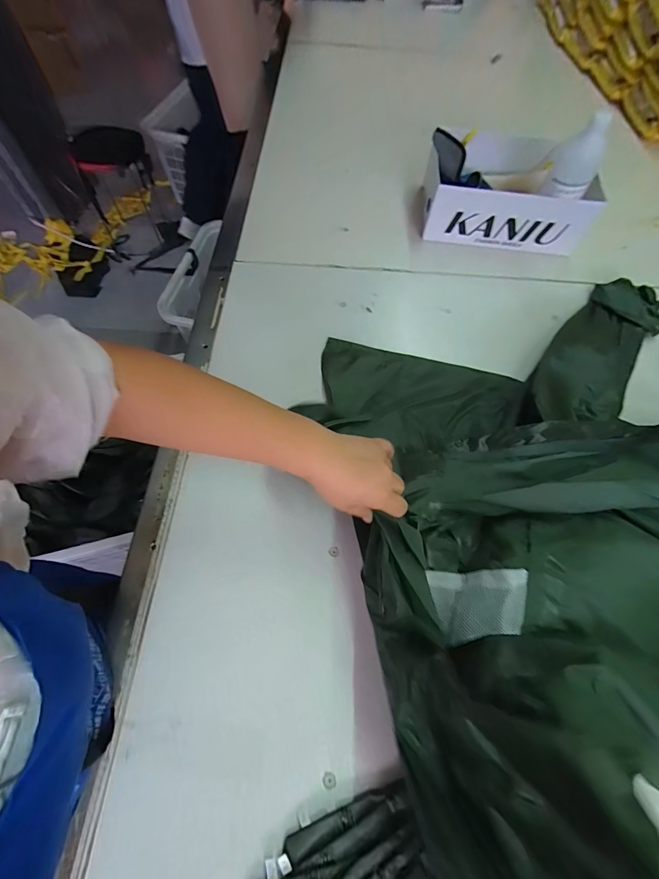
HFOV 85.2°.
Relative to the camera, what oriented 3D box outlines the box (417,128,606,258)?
[{"bbox_3d":[0.411,-0.593,0.851,0.355,0.112,0.265,6,64,1],"label":"box"}]

